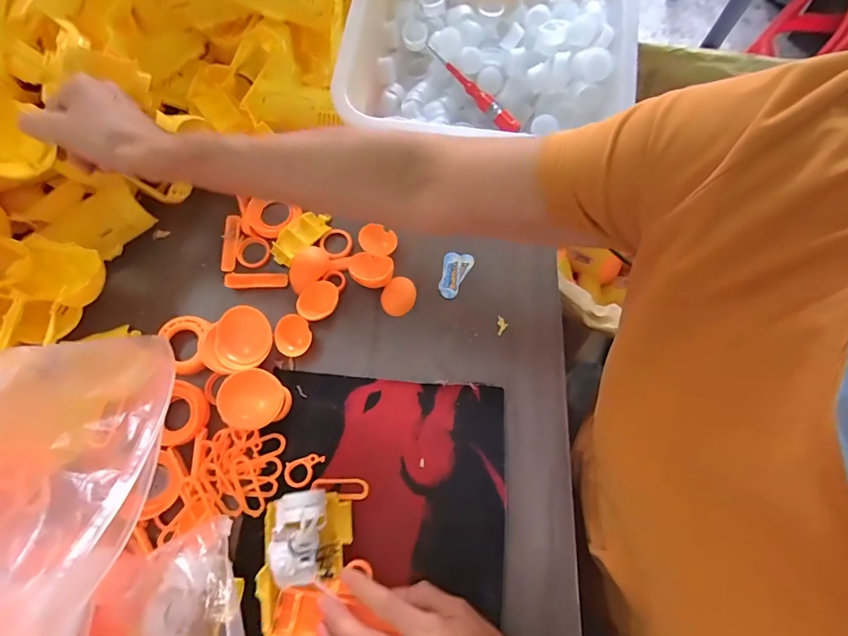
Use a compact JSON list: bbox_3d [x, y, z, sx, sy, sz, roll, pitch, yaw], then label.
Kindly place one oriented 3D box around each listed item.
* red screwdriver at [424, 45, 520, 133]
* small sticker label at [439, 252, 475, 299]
[{"bbox_3d":[0.055,-0.260,0.496,0.013,0.020,0.143,-39,76,-12],"label":"red screwdriver"},{"bbox_3d":[0.031,-0.046,0.458,0.030,0.004,0.052,21,76,1],"label":"small sticker label"}]

